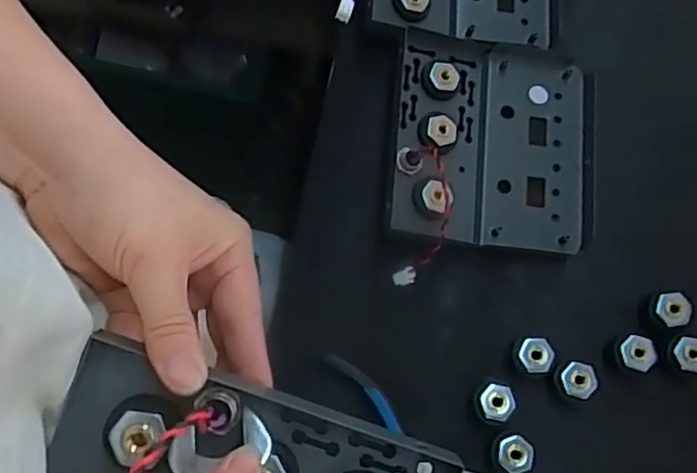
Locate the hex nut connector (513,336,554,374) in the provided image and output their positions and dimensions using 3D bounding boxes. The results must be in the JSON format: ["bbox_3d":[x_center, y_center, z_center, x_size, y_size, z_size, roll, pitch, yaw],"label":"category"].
[{"bbox_3d":[0.126,0.083,0.441,0.025,0.028,0.024,3,77,2],"label":"hex nut connector"}]

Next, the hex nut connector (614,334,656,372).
[{"bbox_3d":[0.197,0.081,0.440,0.021,0.026,0.023,19,78,5],"label":"hex nut connector"}]

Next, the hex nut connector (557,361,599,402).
[{"bbox_3d":[0.154,0.100,0.437,0.025,0.026,0.024,-3,77,0],"label":"hex nut connector"}]

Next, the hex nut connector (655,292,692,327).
[{"bbox_3d":[0.224,0.052,0.443,0.021,0.021,0.023,-8,77,-1],"label":"hex nut connector"}]

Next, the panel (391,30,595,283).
[{"bbox_3d":[0.110,-0.058,0.469,0.149,0.029,0.179,4,77,2],"label":"panel"}]

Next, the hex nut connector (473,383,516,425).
[{"bbox_3d":[0.097,0.113,0.432,0.025,0.025,0.025,-25,78,-5],"label":"hex nut connector"}]

